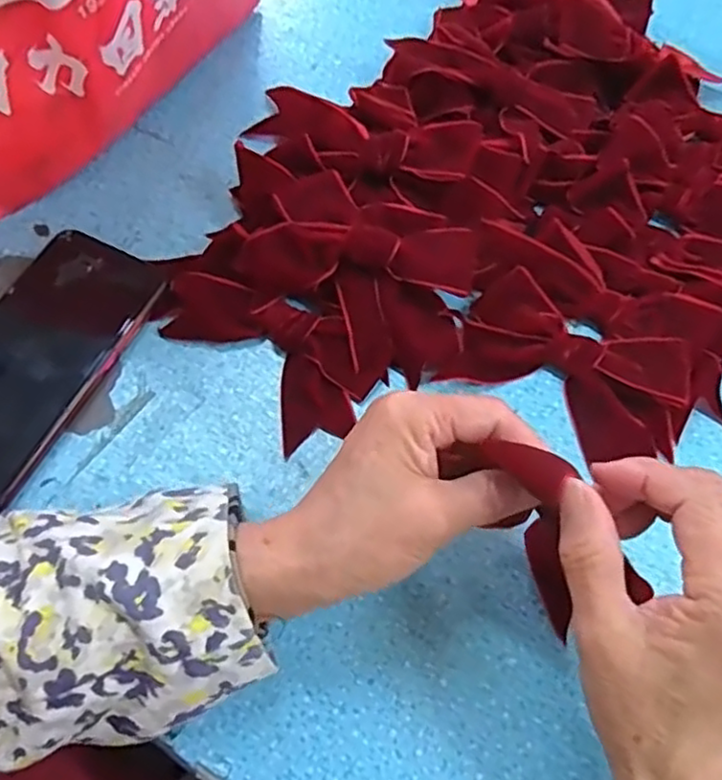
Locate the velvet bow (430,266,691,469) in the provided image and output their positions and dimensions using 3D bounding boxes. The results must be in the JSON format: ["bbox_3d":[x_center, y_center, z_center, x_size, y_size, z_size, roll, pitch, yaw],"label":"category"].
[{"bbox_3d":[0.115,-0.011,0.377,0.123,0.025,0.077,27,66,9],"label":"velvet bow"}]

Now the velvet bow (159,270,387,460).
[{"bbox_3d":[-0.052,-0.025,0.372,0.126,0.018,0.064,38,69,14],"label":"velvet bow"}]

